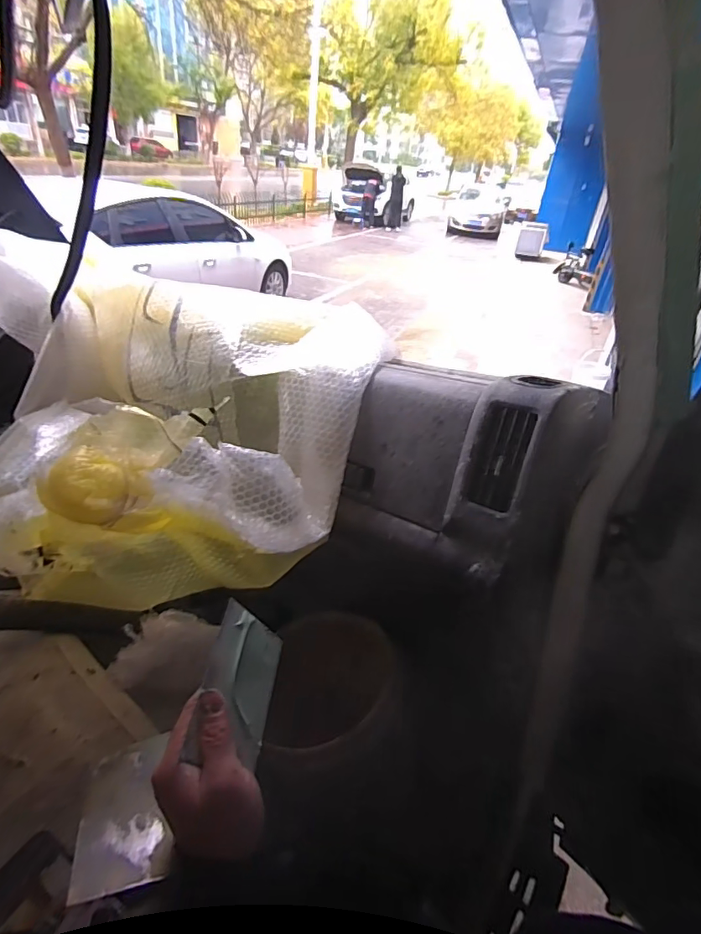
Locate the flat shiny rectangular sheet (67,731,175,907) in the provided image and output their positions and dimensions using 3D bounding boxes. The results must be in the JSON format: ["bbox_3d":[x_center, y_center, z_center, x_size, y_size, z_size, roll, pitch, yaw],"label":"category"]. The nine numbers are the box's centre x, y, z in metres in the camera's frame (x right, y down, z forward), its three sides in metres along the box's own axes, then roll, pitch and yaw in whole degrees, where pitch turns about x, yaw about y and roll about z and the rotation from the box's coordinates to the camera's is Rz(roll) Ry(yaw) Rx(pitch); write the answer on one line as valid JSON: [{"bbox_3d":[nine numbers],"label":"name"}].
[{"bbox_3d":[-0.204,0.308,0.434,0.071,0.006,0.138,-3,22,-21],"label":"flat shiny rectangular sheet"}]

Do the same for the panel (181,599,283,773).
[{"bbox_3d":[-0.099,0.197,0.436,0.074,0.005,0.128,42,35,-30],"label":"panel"}]

